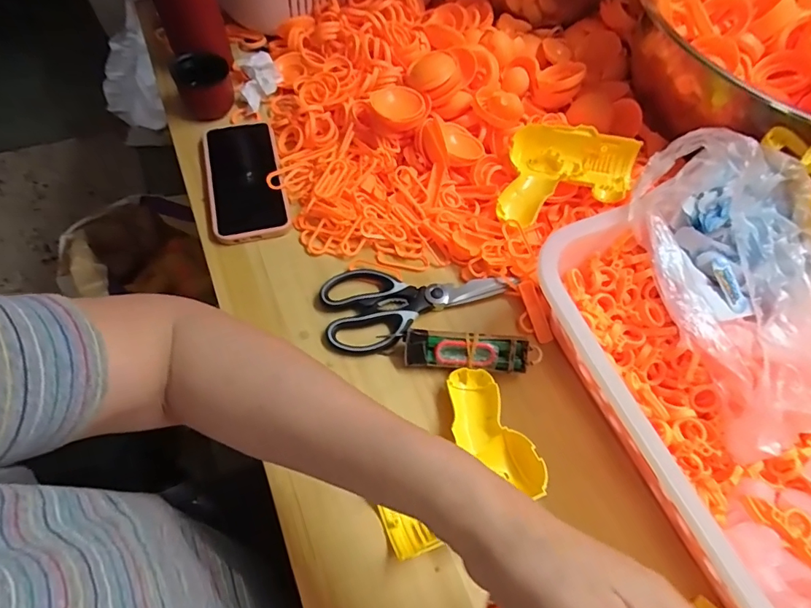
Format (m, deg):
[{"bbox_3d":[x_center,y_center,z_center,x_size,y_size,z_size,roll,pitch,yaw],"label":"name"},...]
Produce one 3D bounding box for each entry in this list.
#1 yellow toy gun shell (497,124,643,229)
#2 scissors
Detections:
[{"bbox_3d":[0.171,-0.137,0.499,0.145,0.043,0.116,3,71,0],"label":"yellow toy gun shell"},{"bbox_3d":[0.010,-0.013,0.464,0.190,0.015,0.086,-21,64,-15],"label":"scissors"}]

